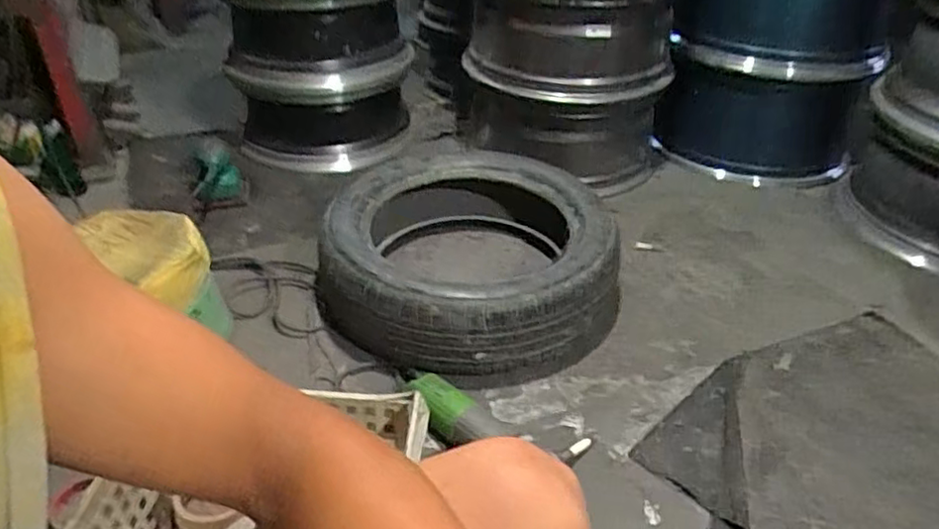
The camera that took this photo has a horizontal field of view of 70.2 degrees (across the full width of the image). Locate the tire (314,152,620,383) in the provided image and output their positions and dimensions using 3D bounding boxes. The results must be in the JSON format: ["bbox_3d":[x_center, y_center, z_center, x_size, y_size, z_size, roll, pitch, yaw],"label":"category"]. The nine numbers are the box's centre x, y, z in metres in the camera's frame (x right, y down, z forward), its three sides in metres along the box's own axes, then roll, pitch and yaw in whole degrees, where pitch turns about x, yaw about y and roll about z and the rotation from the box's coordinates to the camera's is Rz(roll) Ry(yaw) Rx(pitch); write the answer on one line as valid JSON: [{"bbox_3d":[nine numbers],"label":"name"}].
[{"bbox_3d":[0.012,-0.034,1.177,0.499,0.162,0.536,7,33,10],"label":"tire"}]

